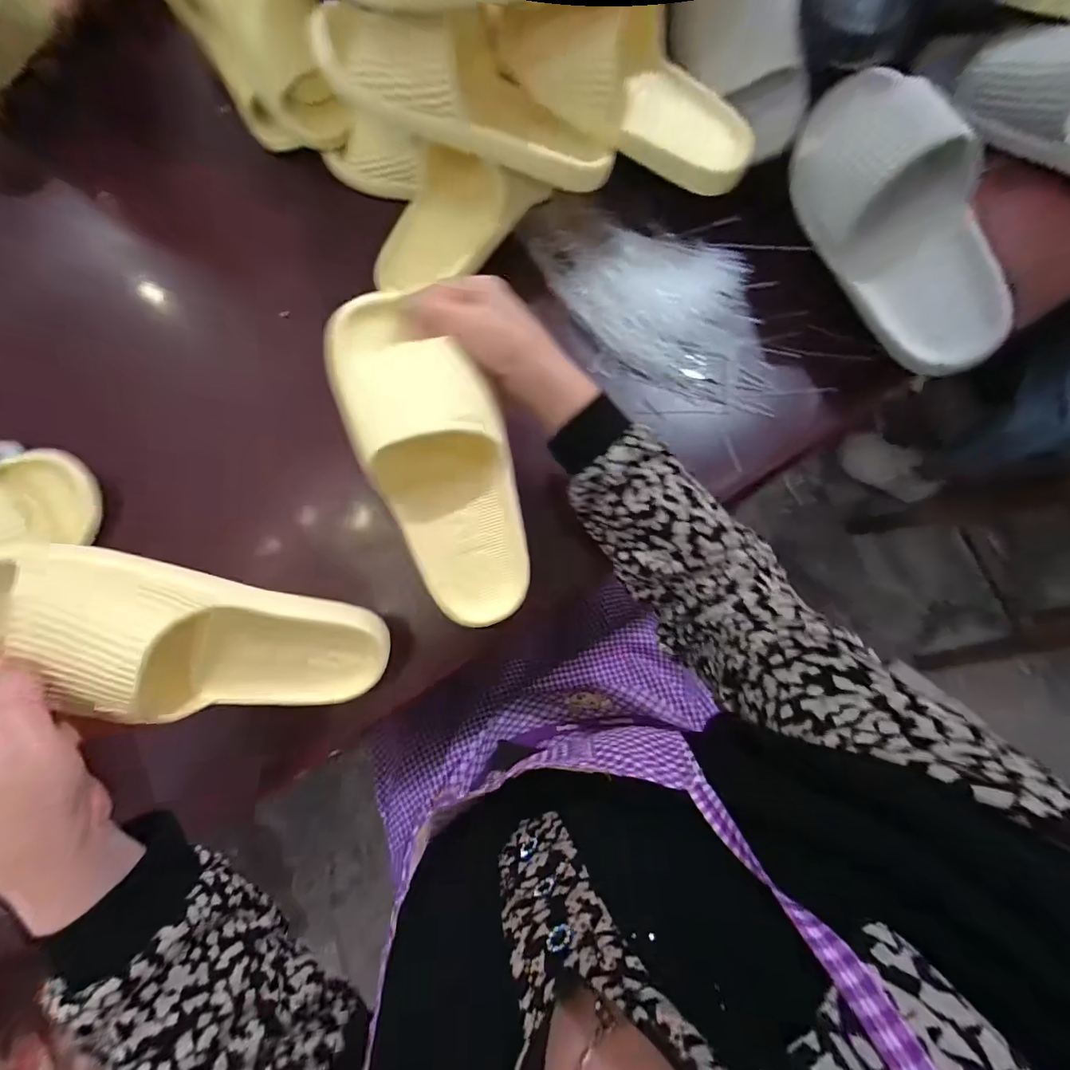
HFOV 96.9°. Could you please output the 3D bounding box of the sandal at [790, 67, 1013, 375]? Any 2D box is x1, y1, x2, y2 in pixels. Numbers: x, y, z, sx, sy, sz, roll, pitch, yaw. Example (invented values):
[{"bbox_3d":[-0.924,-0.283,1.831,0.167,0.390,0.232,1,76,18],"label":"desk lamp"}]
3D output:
[{"bbox_3d":[0.314,-0.268,0.406,0.072,0.109,0.268,-21,82,-49],"label":"sandal"}]

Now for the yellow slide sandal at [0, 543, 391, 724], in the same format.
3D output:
[{"bbox_3d":[-0.215,0.073,0.308,0.072,0.241,0.089,0,71,47],"label":"yellow slide sandal"}]

